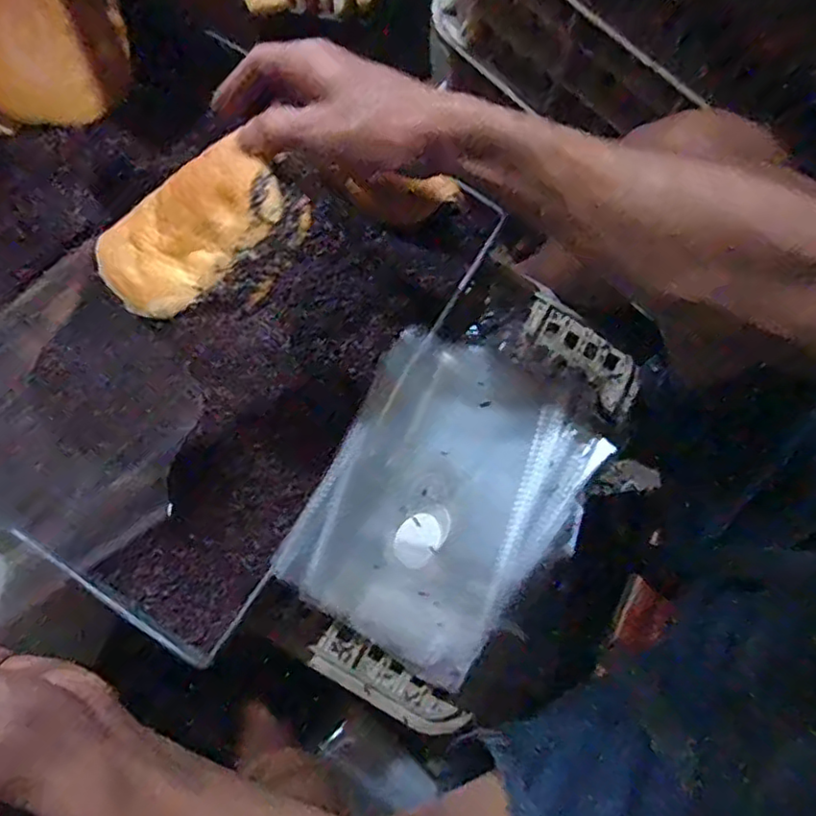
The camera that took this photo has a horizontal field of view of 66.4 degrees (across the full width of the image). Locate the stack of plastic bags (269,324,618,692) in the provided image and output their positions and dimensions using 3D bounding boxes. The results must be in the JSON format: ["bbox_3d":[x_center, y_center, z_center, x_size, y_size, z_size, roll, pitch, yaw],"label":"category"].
[{"bbox_3d":[0.033,0.074,0.491,0.188,0.031,0.240,27,80,4],"label":"stack of plastic bags"}]

